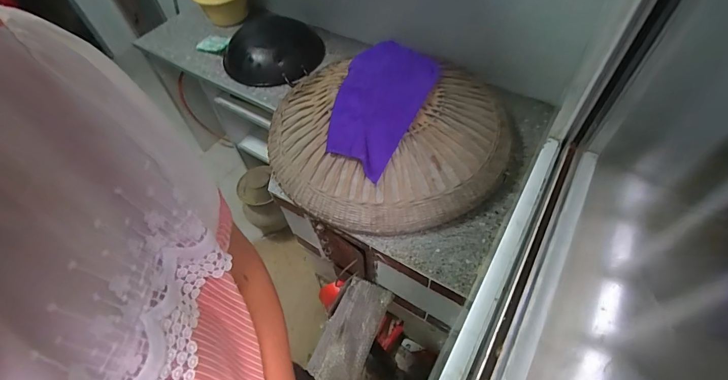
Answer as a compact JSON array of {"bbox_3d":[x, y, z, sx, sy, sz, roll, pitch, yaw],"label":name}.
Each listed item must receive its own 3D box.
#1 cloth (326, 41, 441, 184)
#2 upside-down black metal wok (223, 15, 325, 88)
[{"bbox_3d":[0.039,-0.279,1.125,0.263,0.126,0.443,23,60,19],"label":"cloth"},{"bbox_3d":[-0.404,-0.643,1.617,0.396,0.112,0.408,-2,55,3],"label":"upside-down black metal wok"}]

